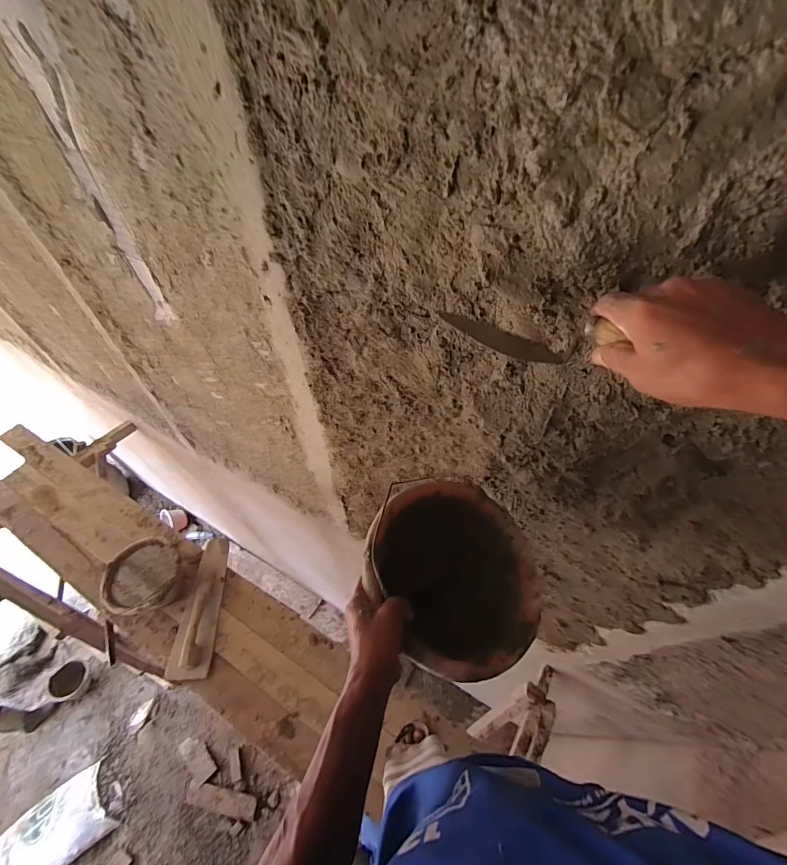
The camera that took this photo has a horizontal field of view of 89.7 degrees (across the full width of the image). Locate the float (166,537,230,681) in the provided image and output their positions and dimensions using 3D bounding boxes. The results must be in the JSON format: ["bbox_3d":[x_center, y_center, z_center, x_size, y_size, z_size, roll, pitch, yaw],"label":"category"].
[{"bbox_3d":[-0.684,0.606,1.417,0.137,0.058,0.477,-3,54,-2],"label":"float"}]

